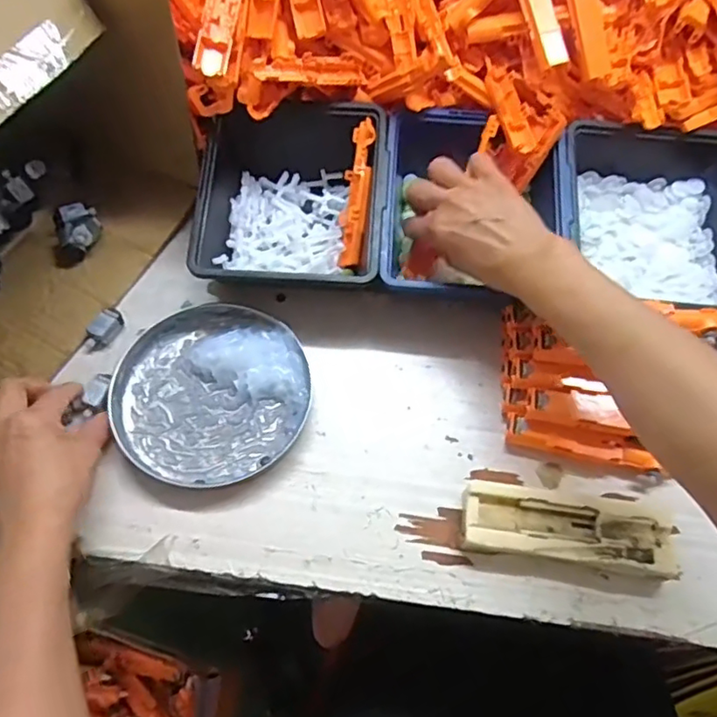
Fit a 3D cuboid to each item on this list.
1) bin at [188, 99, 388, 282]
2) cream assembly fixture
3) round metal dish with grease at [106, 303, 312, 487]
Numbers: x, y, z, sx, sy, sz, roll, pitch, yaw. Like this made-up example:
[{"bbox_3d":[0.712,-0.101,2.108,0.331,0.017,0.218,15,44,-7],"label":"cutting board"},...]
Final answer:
[{"bbox_3d":[-0.053,-0.129,0.482,0.143,0.069,0.153,4,64,-1],"label":"bin"},{"bbox_3d":[0.143,0.118,0.402,0.142,0.025,0.044,9,64,1],"label":"cream assembly fixture"},{"bbox_3d":[-0.110,0.023,0.441,0.140,0.017,0.136,1,64,-2],"label":"round metal dish with grease"}]

